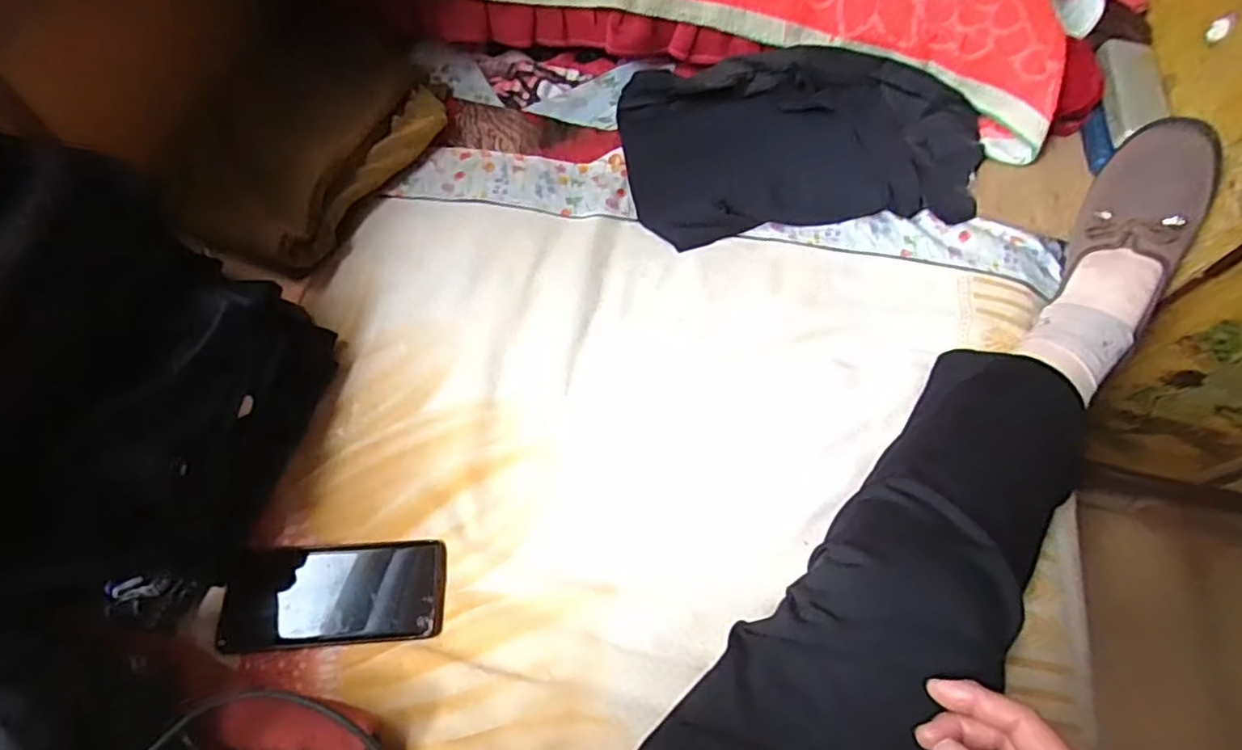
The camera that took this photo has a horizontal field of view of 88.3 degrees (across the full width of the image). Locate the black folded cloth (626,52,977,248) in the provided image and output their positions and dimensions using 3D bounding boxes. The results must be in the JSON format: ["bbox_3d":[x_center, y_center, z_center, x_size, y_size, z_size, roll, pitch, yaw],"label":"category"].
[{"bbox_3d":[0.199,-0.260,0.701,0.387,0.069,0.219,-5,63,-4],"label":"black folded cloth"}]

